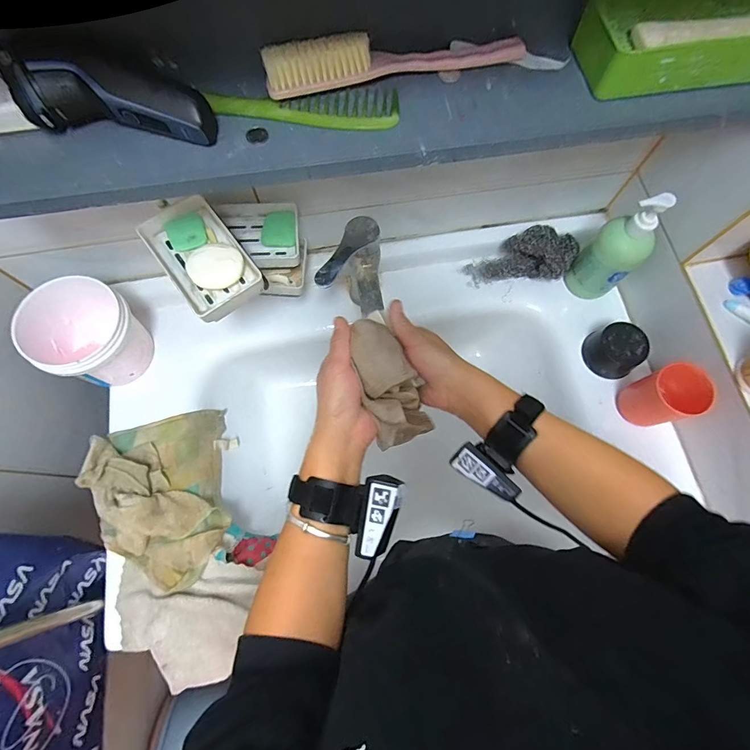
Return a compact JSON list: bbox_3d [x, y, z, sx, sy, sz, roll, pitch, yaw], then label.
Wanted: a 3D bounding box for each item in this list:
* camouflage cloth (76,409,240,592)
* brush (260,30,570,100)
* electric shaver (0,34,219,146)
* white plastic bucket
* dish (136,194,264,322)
[{"bbox_3d":[-0.286,0.166,0.547,0.155,0.096,0.226,-12,73,-5],"label":"camouflage cloth"},{"bbox_3d":[0.036,-0.277,0.345,0.260,0.032,0.032,-10,73,-4],"label":"brush"},{"bbox_3d":[-0.201,-0.219,0.311,0.140,0.050,0.048,3,73,0],"label":"electric shaver"},{"bbox_3d":[-0.383,-0.052,0.548,0.132,0.120,0.123,31,75,8],"label":"white plastic bucket"},{"bbox_3d":[-0.184,-0.126,0.428,0.079,0.025,0.127,-35,76,-11],"label":"dish"}]

